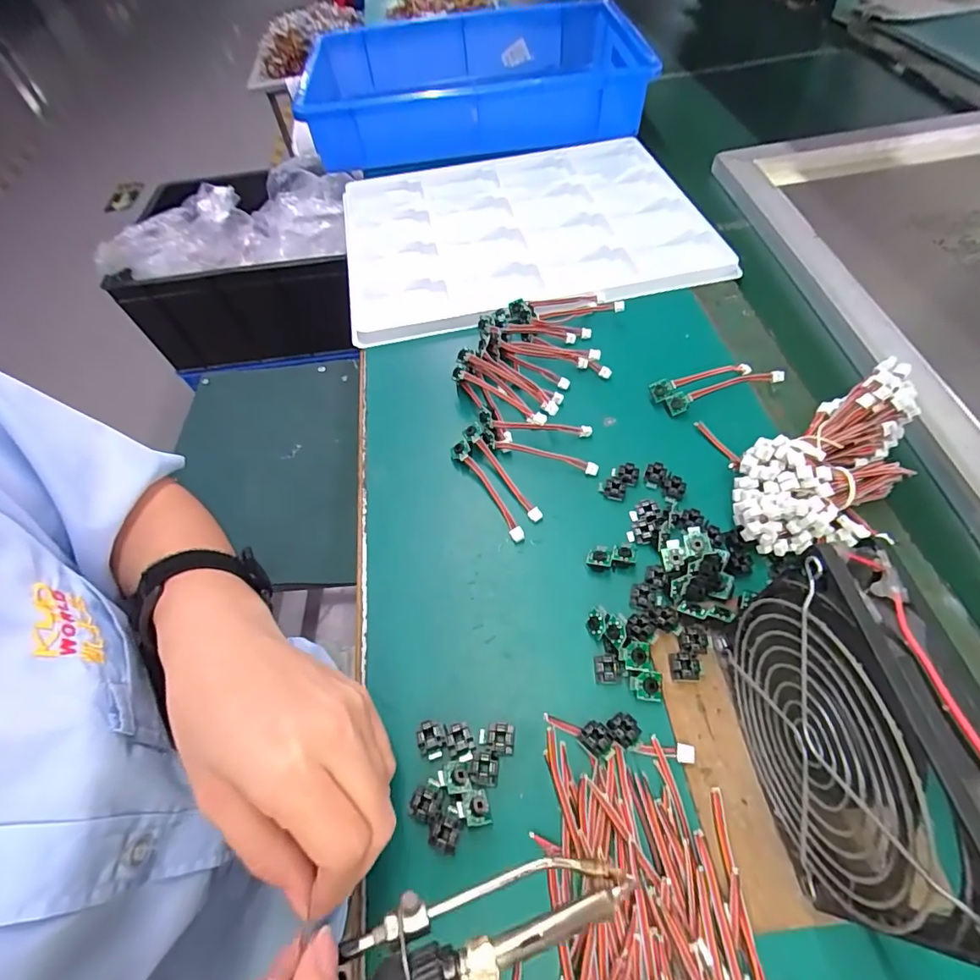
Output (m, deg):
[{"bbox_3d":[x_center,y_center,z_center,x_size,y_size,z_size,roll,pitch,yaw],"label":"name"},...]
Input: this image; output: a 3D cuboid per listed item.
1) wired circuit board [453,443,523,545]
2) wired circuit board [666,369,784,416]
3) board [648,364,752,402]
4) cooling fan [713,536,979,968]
[{"bbox_3d":[-0.001,-0.001,0.341,0.013,0.011,0.087,-29,59,-14],"label":"wired circuit board"},{"bbox_3d":[0.177,-0.076,0.373,0.088,0.015,0.014,-16,57,-6],"label":"wired circuit board"},{"bbox_3d":[0.167,-0.086,0.380,0.087,0.012,0.015,-16,57,-6],"label":"board"},{"bbox_3d":[0.138,0.099,0.195,0.029,0.126,0.115,-5,56,1],"label":"cooling fan"}]

